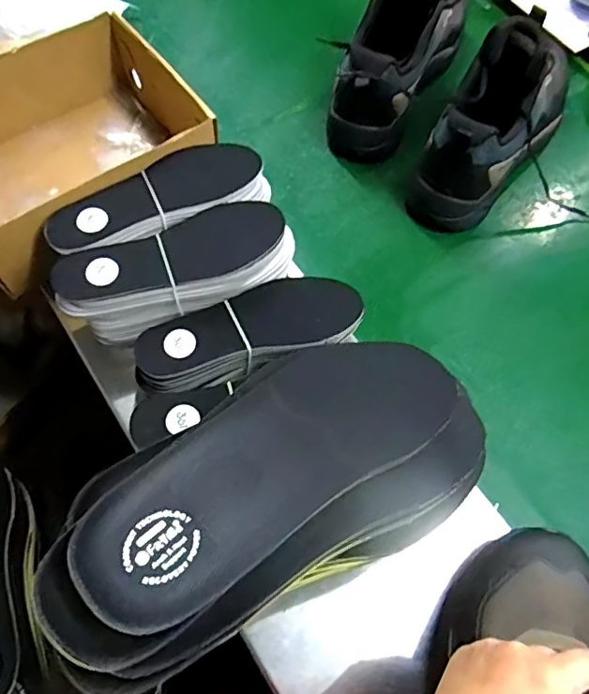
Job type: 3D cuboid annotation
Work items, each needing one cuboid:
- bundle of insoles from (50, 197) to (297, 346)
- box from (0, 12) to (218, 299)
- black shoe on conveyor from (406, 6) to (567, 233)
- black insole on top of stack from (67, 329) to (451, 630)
[{"bbox_3d":[-0.108,-0.070,0.528,0.220,0.073,0.083,-26,68,-13],"label":"bundle of insoles"},{"bbox_3d":[-0.250,-0.216,0.603,0.268,0.106,0.246,-35,70,-17],"label":"box"},{"bbox_3d":[0.251,-0.281,0.640,0.102,0.169,0.286,33,68,13],"label":"black shoe on conveyor"},{"bbox_3d":[0.001,0.064,0.366,0.300,0.012,0.101,-28,66,-40],"label":"black insole on top of stack"}]

